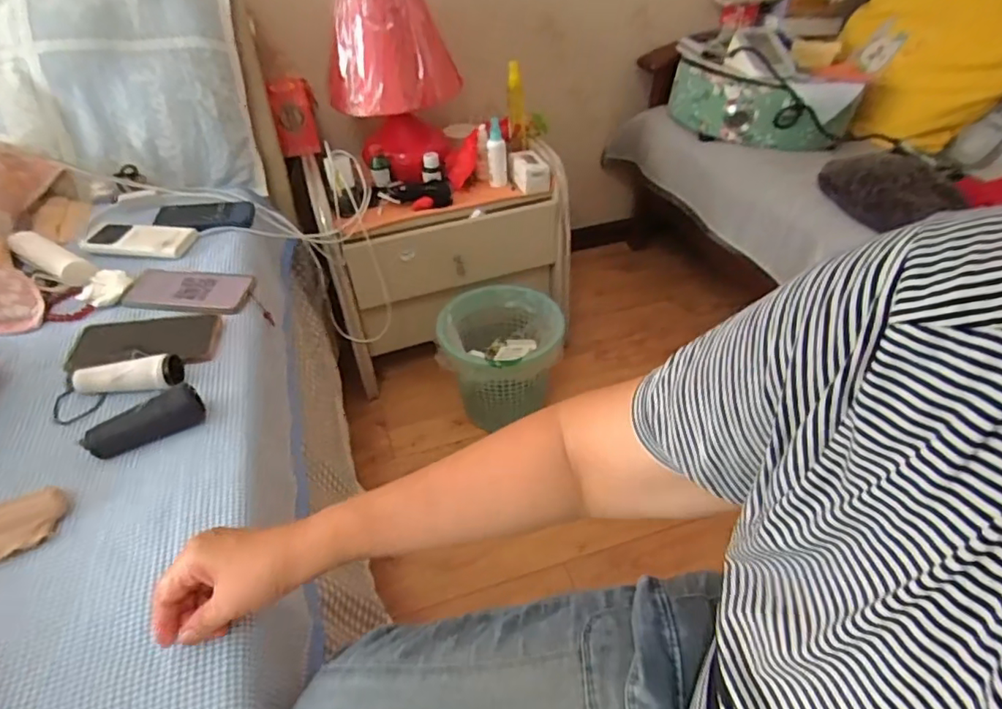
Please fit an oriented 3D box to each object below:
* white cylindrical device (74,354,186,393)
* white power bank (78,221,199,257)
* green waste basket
[{"bbox_3d":[-0.419,0.024,0.631,0.111,0.031,0.032,-8,39,-9],"label":"white cylindrical device"},{"bbox_3d":[-0.542,-0.172,0.845,0.163,0.019,0.077,3,42,7],"label":"white power bank"},{"bbox_3d":[-0.002,0.034,1.190,0.238,0.267,0.217,-3,42,0],"label":"green waste basket"}]

